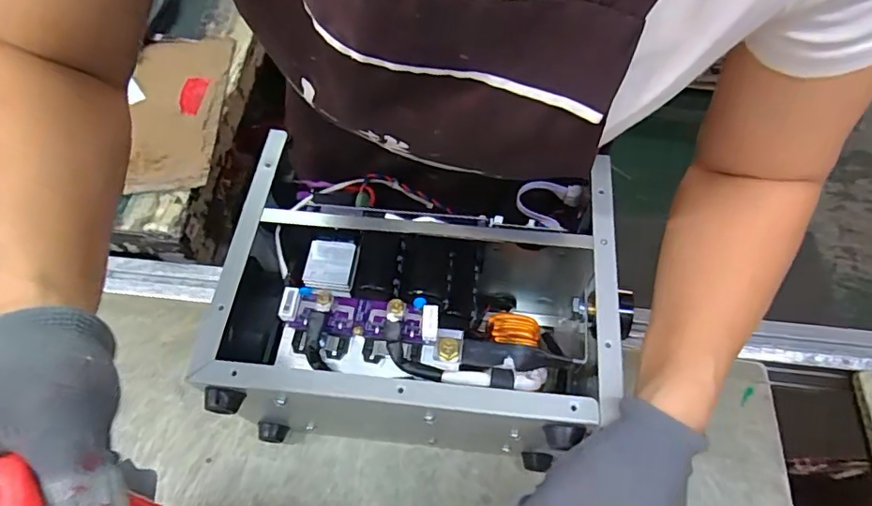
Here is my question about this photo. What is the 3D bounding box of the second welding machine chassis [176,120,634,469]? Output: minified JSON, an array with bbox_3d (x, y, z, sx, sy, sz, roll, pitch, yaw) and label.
[{"bbox_3d":[-0.010,0.039,0.425,0.262,0.152,0.213,4,62,4],"label":"second welding machine chassis"}]

